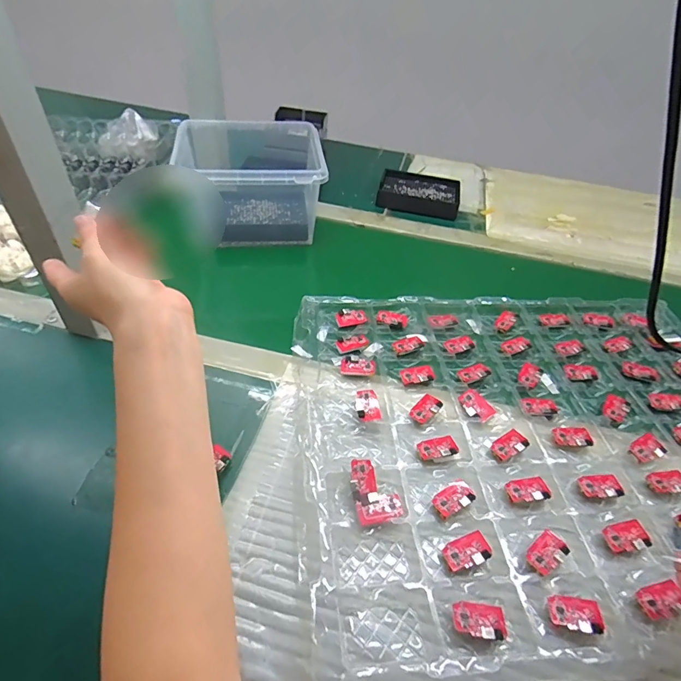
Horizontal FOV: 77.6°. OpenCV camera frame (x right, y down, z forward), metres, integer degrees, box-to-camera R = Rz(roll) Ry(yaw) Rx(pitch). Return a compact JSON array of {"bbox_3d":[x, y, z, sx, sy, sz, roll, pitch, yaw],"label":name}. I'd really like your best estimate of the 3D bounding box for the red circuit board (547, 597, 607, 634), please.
[{"bbox_3d":[0.165,0.192,0.296,0.035,0.011,0.021,8,44,1],"label":"red circuit board"}]

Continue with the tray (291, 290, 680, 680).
[{"bbox_3d":[0.202,0.076,0.418,0.483,0.021,0.373,1,44,-7],"label":"tray"}]

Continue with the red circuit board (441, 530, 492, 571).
[{"bbox_3d":[0.097,0.161,0.323,0.036,0.006,0.022,-22,42,-10],"label":"red circuit board"}]

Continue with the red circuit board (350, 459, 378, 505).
[{"bbox_3d":[0.019,0.117,0.352,0.020,0.010,0.035,-1,44,-8],"label":"red circuit board"}]

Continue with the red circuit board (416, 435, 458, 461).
[{"bbox_3d":[0.088,0.096,0.382,0.033,0.010,0.021,-2,45,-10],"label":"red circuit board"}]

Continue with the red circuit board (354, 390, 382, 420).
[{"bbox_3d":[0.025,0.062,0.407,0.023,0.011,0.031,-1,44,-9],"label":"red circuit board"}]

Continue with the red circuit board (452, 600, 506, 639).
[{"bbox_3d":[0.095,0.191,0.290,0.035,0.010,0.022,9,44,2],"label":"red circuit board"}]

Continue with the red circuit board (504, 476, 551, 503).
[{"bbox_3d":[0.160,0.127,0.361,0.034,0.005,0.021,-7,34,-8],"label":"red circuit board"}]

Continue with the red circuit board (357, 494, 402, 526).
[{"bbox_3d":[0.033,0.136,0.340,0.038,0.010,0.019,-12,47,-19],"label":"red circuit board"}]

